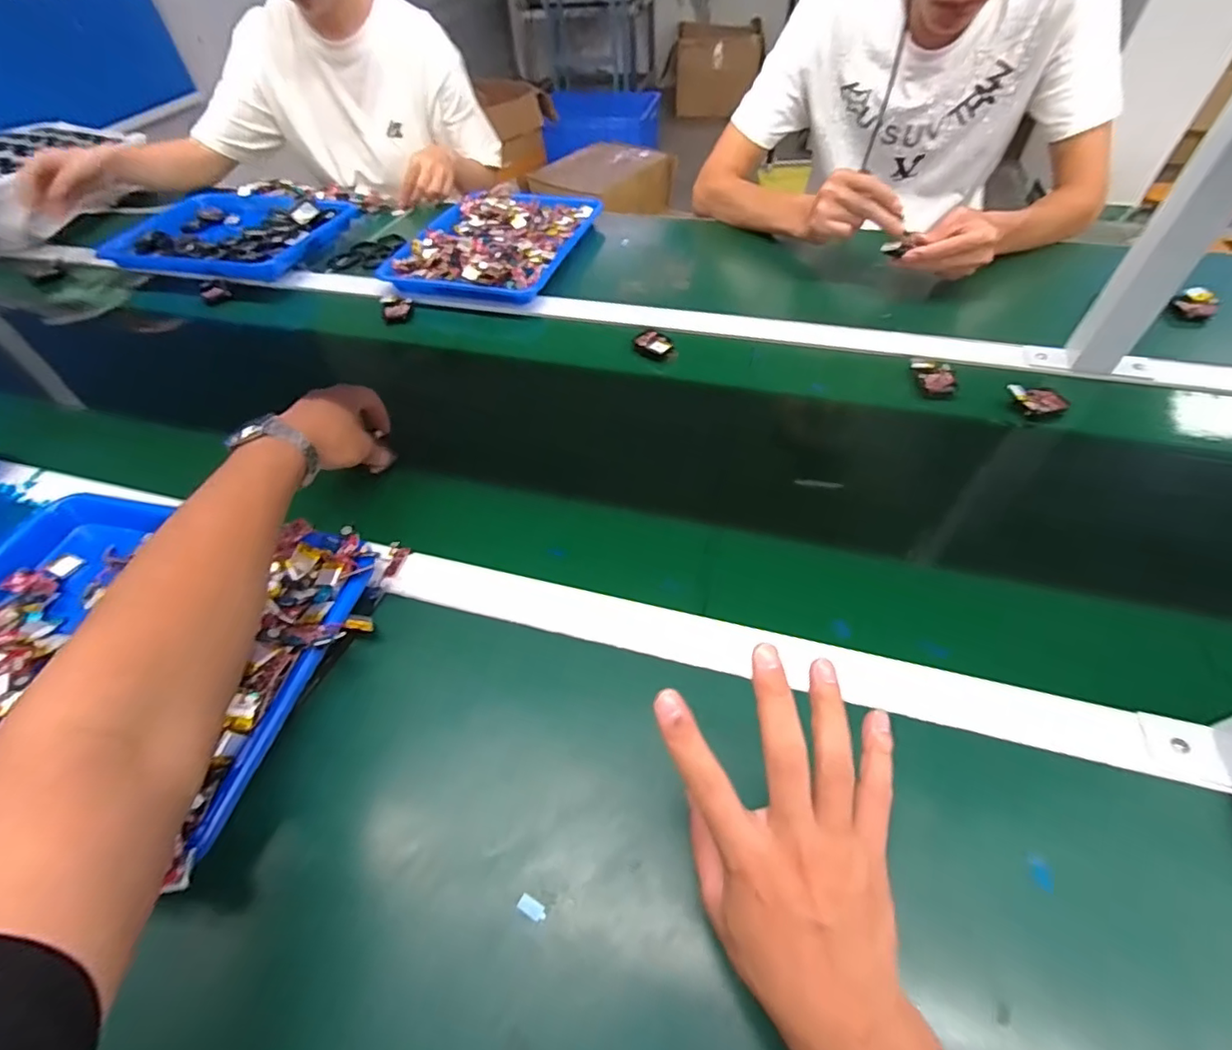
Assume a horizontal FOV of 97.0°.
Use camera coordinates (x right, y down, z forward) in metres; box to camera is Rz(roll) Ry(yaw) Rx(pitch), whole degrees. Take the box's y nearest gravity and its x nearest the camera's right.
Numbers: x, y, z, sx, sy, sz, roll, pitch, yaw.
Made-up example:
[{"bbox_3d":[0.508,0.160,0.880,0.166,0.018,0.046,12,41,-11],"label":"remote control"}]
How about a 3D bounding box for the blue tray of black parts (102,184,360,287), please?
[{"bbox_3d":[-0.614,-0.487,0.898,0.334,0.040,0.281,14,53,15],"label":"blue tray of black parts"}]

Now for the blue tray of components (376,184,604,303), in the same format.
[{"bbox_3d":[-0.181,-0.439,0.839,0.249,0.042,0.303,10,52,12],"label":"blue tray of components"}]

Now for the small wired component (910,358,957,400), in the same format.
[{"bbox_3d":[0.350,-0.163,0.602,0.038,0.013,0.059,2,51,6],"label":"small wired component"}]

